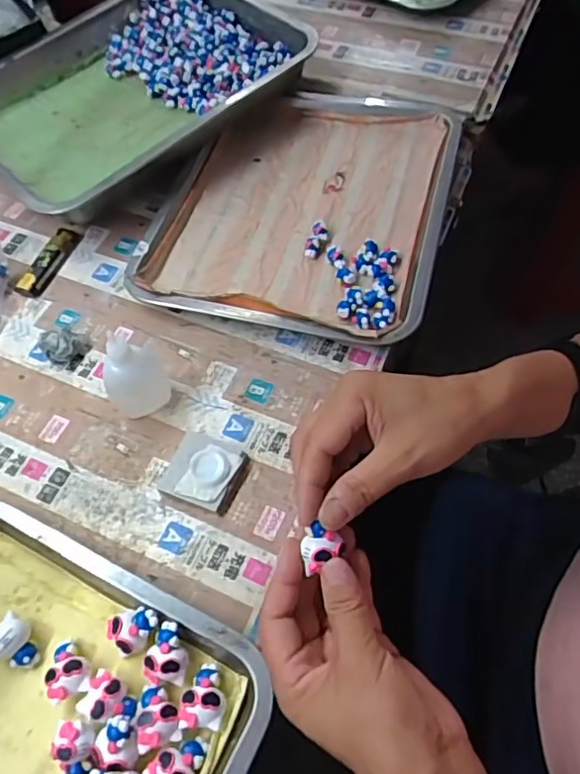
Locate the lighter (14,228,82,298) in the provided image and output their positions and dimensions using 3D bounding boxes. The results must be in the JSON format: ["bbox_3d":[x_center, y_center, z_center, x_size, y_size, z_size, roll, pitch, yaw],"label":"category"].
[{"bbox_3d":[-0.227,-0.119,0.546,0.023,0.013,0.081,19,62,13],"label":"lighter"}]

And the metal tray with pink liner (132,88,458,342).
[{"bbox_3d":[0.014,-0.174,0.554,0.261,0.037,0.293,13,61,10],"label":"metal tray with pink liner"}]

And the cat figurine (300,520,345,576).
[{"bbox_3d":[0.019,0.090,0.320,0.023,0.014,0.023,-2,61,-1],"label":"cat figurine"}]

